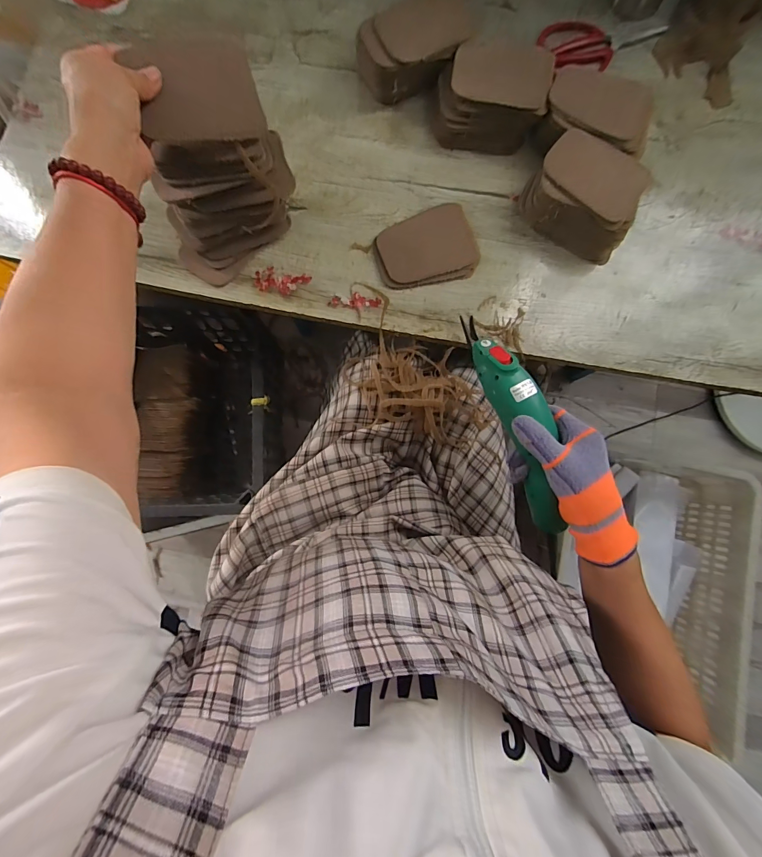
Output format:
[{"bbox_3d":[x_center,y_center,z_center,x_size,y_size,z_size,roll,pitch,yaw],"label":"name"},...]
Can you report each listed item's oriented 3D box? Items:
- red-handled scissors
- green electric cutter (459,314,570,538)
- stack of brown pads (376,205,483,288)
[{"bbox_3d":[0.325,-0.554,0.530,0.188,0.025,0.066,-2,82,-2],"label":"red-handled scissors"},{"bbox_3d":[0.145,0.002,0.375,0.048,0.048,0.237,-24,98,-4],"label":"green electric cutter"},{"bbox_3d":[0.059,-0.235,0.476,0.127,0.021,0.093,-13,83,-3],"label":"stack of brown pads"}]

